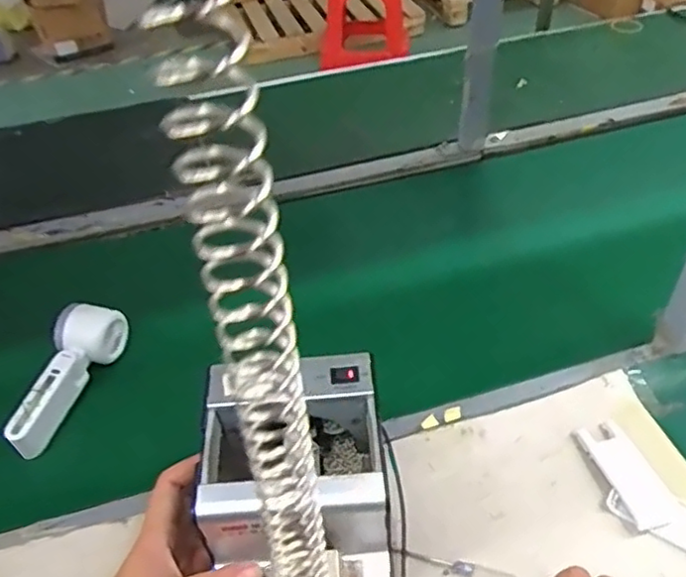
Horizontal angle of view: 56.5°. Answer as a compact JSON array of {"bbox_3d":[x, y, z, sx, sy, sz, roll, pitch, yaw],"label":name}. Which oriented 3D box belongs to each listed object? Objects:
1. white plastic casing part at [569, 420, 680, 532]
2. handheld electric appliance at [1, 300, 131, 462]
[{"bbox_3d":[0.243,0.157,0.545,0.041,0.005,0.097,-14,43,-12],"label":"white plastic casing part"},{"bbox_3d":[-0.284,0.089,0.649,0.060,0.054,0.156,9,43,13],"label":"handheld electric appliance"}]

